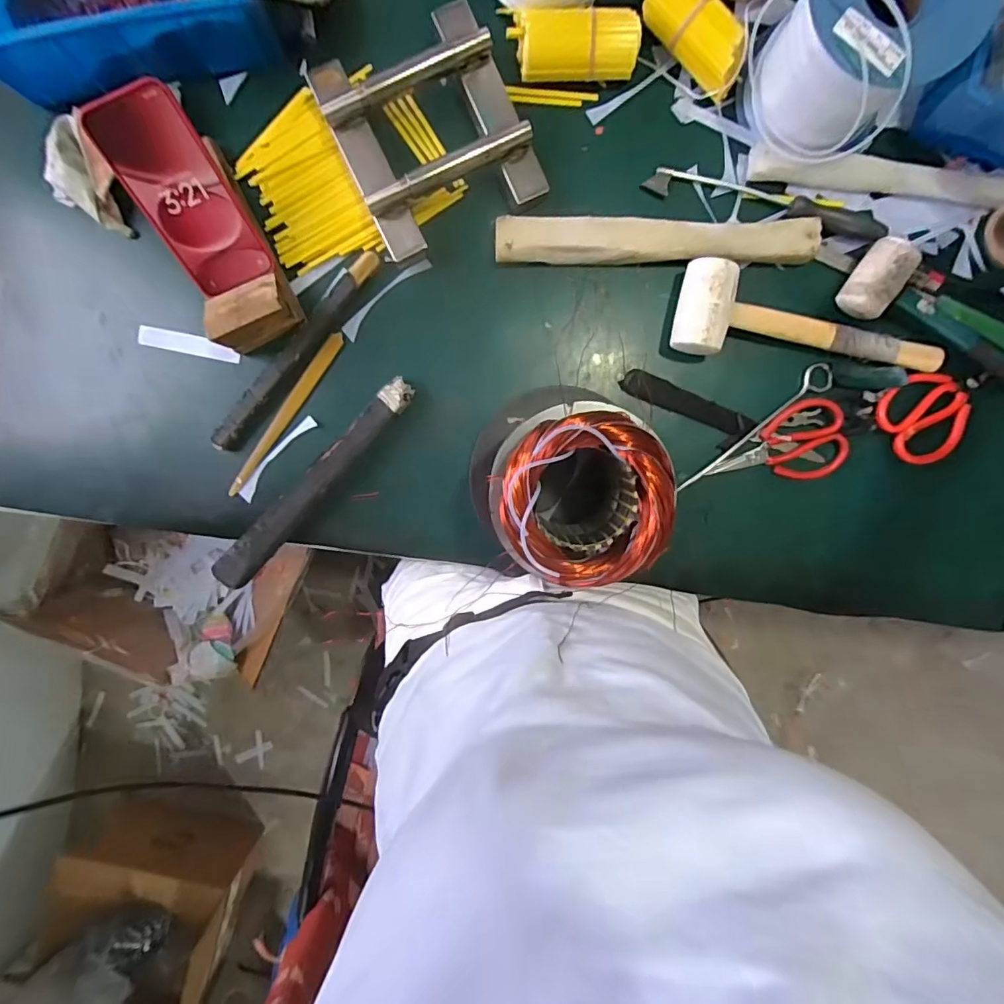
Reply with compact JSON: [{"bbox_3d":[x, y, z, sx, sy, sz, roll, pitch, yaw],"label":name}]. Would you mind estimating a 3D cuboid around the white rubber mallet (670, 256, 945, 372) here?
[{"bbox_3d":[0.327,-0.175,0.535,0.289,0.046,0.093,13,95,-2],"label":"white rubber mallet"}]

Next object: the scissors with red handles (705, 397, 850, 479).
[{"bbox_3d":[0.309,-0.064,0.565,0.146,0.018,0.083,-10,96,0],"label":"scissors with red handles"}]

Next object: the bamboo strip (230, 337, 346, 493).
[{"bbox_3d":[-0.242,-0.097,0.566,0.021,0.006,0.211,35,94,-23],"label":"bamboo strip"}]

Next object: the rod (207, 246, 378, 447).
[{"bbox_3d":[-0.223,-0.161,0.551,0.030,0.022,0.264,41,94,-4],"label":"rod"}]

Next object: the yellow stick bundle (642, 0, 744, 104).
[{"bbox_3d":[0.190,-0.470,0.505,0.129,0.045,0.041,44,93,-5],"label":"yellow stick bundle"}]

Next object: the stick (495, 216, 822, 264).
[{"bbox_3d":[0.161,-0.274,0.537,0.329,0.025,0.040,0,96,-1],"label":"stick"}]

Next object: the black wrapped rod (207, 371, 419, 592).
[{"bbox_3d":[-0.205,-0.021,0.558,0.034,0.033,0.291,43,93,-4],"label":"black wrapped rod"}]

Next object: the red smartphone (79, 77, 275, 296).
[{"bbox_3d":[-0.298,-0.286,0.480,0.076,0.013,0.165,-23,127,3],"label":"red smartphone"}]

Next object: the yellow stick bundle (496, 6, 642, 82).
[{"bbox_3d":[0.071,-0.456,0.508,0.131,0.042,0.049,2,96,-1],"label":"yellow stick bundle"}]

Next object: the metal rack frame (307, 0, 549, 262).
[{"bbox_3d":[-0.072,-0.373,0.515,0.175,0.045,0.190,-25,95,1],"label":"metal rack frame"}]

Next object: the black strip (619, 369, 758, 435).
[{"bbox_3d":[0.208,-0.109,0.564,0.152,0.010,0.028,21,95,-3],"label":"black strip"}]

